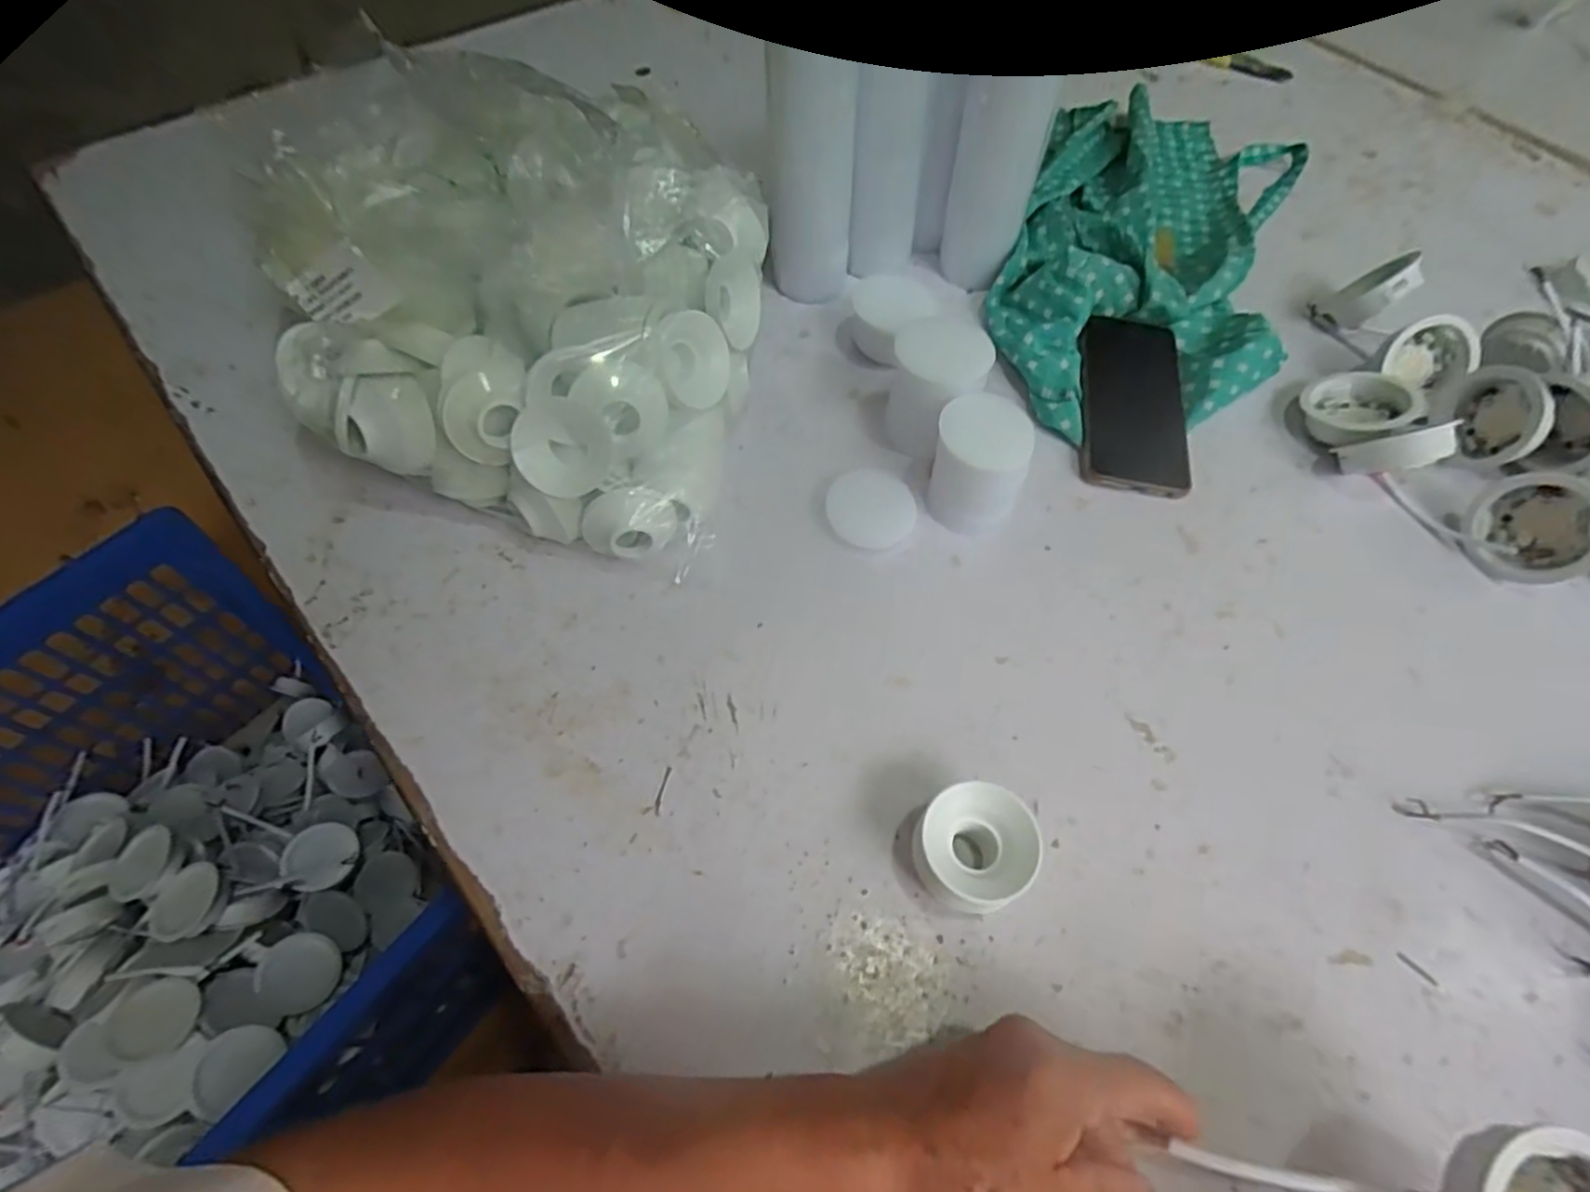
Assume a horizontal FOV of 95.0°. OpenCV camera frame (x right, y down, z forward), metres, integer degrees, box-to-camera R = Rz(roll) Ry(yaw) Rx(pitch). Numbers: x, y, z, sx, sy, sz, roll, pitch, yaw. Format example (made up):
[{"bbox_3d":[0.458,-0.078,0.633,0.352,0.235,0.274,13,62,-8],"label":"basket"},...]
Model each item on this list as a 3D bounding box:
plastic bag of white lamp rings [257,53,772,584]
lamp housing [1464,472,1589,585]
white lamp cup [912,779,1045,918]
[{"bbox_3d":[-0.180,-0.195,0.465,0.311,0.180,0.263,15,60,5],"label":"plastic bag of white lamp rings"},{"bbox_3d":[0.499,-0.046,0.489,0.023,0.067,0.071,3,78,-37],"label":"lamp housing"},{"bbox_3d":[0.088,0.129,0.368,0.056,0.045,0.055,2,60,-3],"label":"white lamp cup"}]

